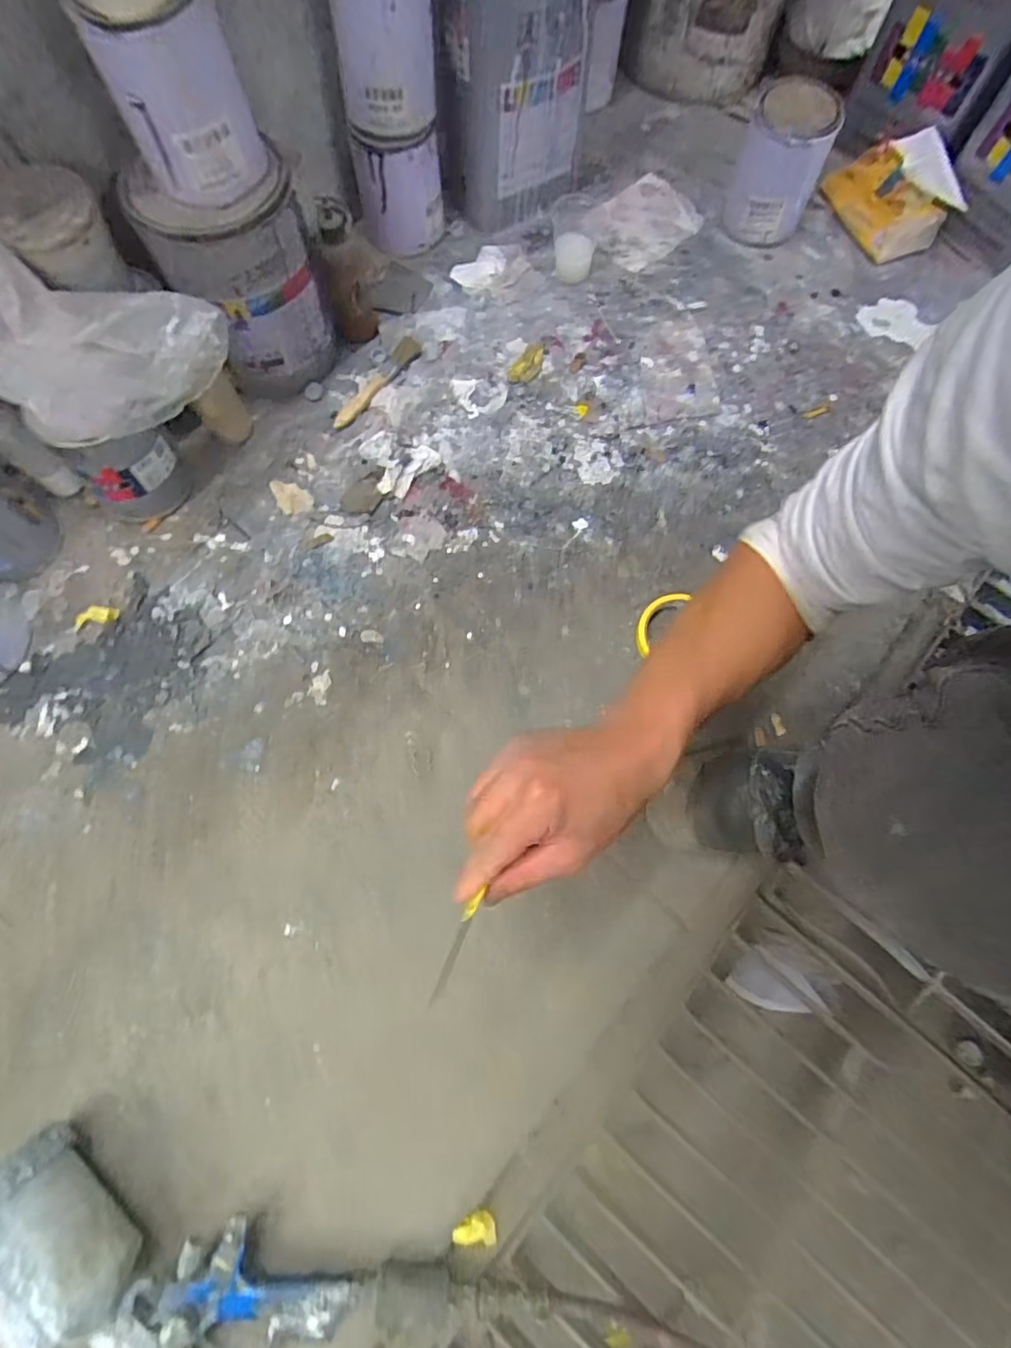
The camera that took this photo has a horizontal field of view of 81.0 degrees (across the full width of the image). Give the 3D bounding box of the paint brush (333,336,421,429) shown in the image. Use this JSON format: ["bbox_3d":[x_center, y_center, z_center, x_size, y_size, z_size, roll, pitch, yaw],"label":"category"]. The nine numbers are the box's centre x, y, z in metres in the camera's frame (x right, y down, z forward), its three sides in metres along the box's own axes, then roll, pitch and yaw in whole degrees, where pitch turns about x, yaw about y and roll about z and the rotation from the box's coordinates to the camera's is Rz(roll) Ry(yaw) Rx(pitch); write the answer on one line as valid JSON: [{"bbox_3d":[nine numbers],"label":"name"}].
[{"bbox_3d":[-0.158,-0.367,0.742,0.031,0.011,0.159,32,74,8],"label":"paint brush"}]

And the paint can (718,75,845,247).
[{"bbox_3d":[0.366,-0.678,0.789,0.106,0.140,0.109,1,72,-2],"label":"paint can"}]

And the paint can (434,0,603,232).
[{"bbox_3d":[0.024,-0.734,0.736,0.200,0.260,0.174,2,72,-1],"label":"paint can"}]

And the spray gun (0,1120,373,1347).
[{"bbox_3d":[-0.280,0.479,0.451,0.308,0.097,0.137,26,73,6],"label":"spray gun"}]

